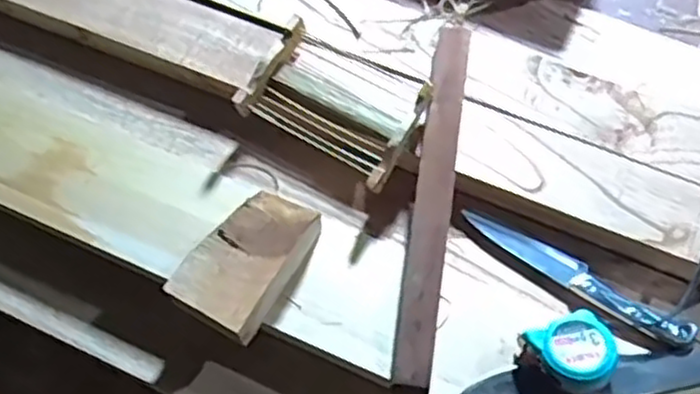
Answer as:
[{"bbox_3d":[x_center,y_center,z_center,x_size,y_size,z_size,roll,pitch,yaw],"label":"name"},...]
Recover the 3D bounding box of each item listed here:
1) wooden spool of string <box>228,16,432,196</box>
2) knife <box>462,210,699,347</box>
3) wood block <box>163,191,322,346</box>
[{"bbox_3d":[-0.010,-0.086,0.644,0.153,0.048,0.108,29,79,11],"label":"wooden spool of string"},{"bbox_3d":[0.185,0.062,0.600,0.197,0.014,0.026,30,67,17],"label":"knife"},{"bbox_3d":[-0.081,0.054,0.593,0.072,0.048,0.120,27,66,15],"label":"wood block"}]

